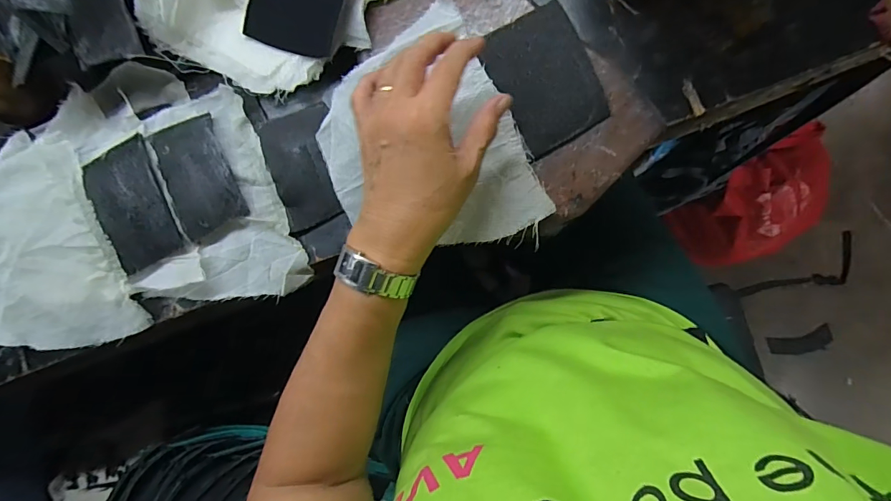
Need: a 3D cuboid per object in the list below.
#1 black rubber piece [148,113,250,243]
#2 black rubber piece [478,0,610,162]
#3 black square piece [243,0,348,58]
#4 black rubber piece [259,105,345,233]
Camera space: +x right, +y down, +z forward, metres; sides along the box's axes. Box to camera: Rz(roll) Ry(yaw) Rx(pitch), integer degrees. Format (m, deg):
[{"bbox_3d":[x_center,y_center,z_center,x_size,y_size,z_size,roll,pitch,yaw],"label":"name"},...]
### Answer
[{"bbox_3d":[-0.222,-0.068,0.382,0.060,0.011,0.103,-22,83,6],"label":"black rubber piece"},{"bbox_3d":[0.080,-0.138,0.343,0.073,0.010,0.106,-27,83,5],"label":"black rubber piece"},{"bbox_3d":[-0.126,-0.215,0.371,0.100,0.012,0.078,22,103,17],"label":"black square piece"},{"bbox_3d":[-0.127,-0.076,0.383,0.060,0.015,0.105,-18,83,6],"label":"black rubber piece"}]

